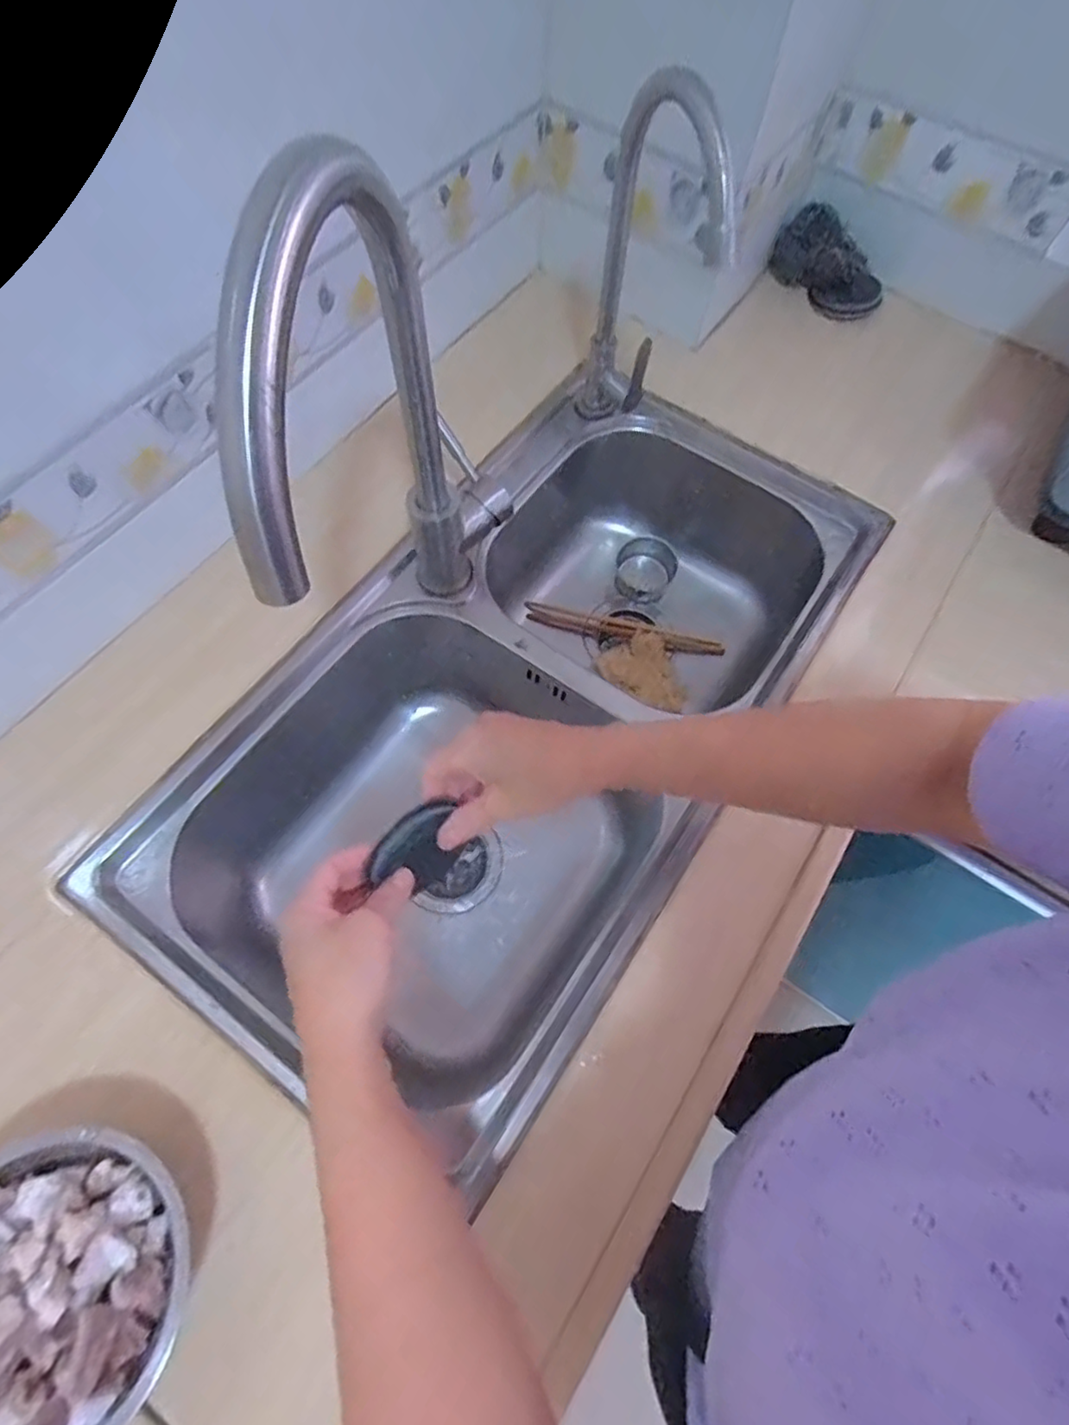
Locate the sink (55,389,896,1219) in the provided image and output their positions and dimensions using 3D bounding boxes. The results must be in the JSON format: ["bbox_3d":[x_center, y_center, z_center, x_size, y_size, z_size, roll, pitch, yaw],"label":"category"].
[{"bbox_3d":[-0.014,0.002,0.641,0.393,0.216,0.692,34,69,12],"label":"sink"}]

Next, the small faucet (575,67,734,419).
[{"bbox_3d":[0.099,-0.378,0.568,0.097,0.285,0.090,7,66,1],"label":"small faucet"}]

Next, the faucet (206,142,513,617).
[{"bbox_3d":[-0.073,-0.128,0.413,0.092,0.381,0.256,2,66,-1],"label":"faucet"}]

